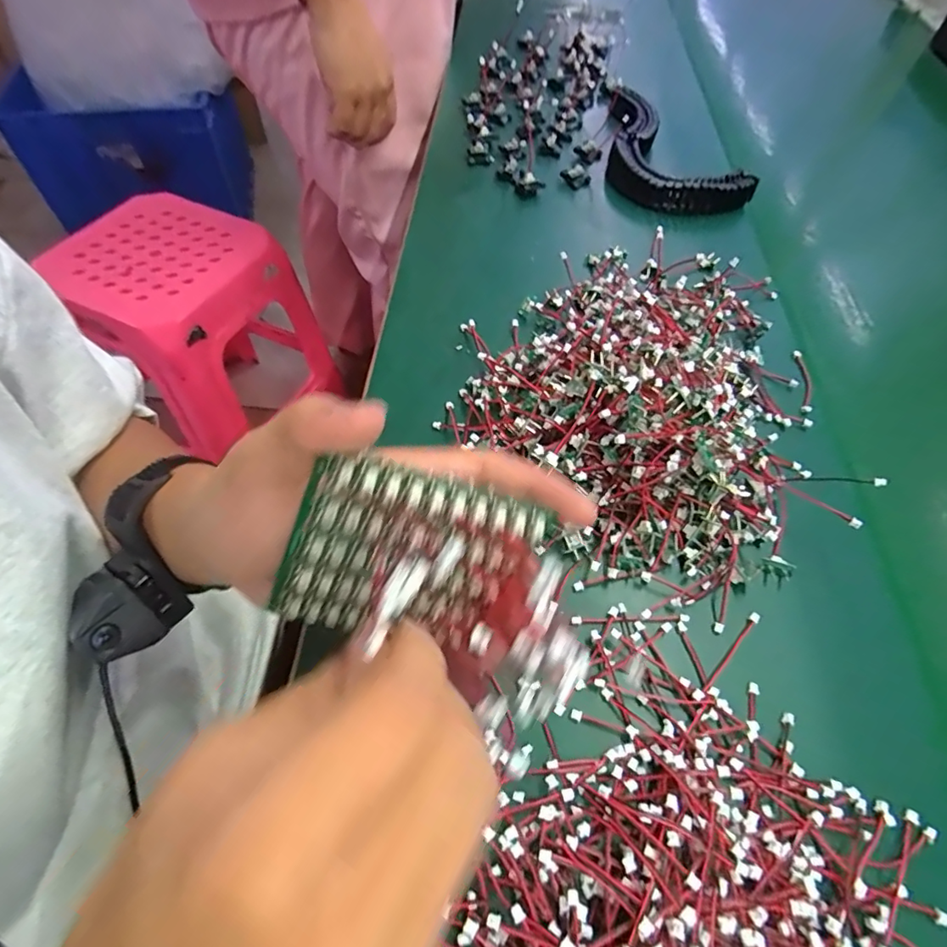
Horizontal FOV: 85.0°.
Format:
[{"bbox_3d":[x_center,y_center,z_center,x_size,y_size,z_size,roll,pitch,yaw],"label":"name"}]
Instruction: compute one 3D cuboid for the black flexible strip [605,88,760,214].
[{"bbox_3d":[0.162,-0.309,0.494,0.094,0.022,0.201,-21,60,-15],"label":"black flexible strip"}]

